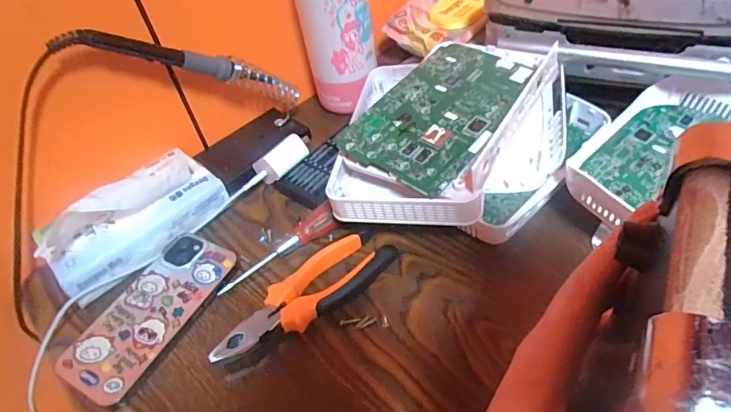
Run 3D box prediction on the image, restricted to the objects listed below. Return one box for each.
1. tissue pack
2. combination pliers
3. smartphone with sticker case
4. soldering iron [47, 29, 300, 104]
[{"bbox_3d":[-0.211,0.003,0.415,0.082,0.074,0.150,29,59,33],"label":"tissue pack"},{"bbox_3d":[-0.047,0.069,0.366,0.149,0.021,0.047,-36,51,-23],"label":"combination pliers"},{"bbox_3d":[-0.173,0.083,0.382,0.069,0.015,0.144,18,52,25],"label":"smartphone with sticker case"},{"bbox_3d":[-0.153,-0.129,0.433,0.231,0.028,0.021,2,33,-47],"label":"soldering iron"}]

